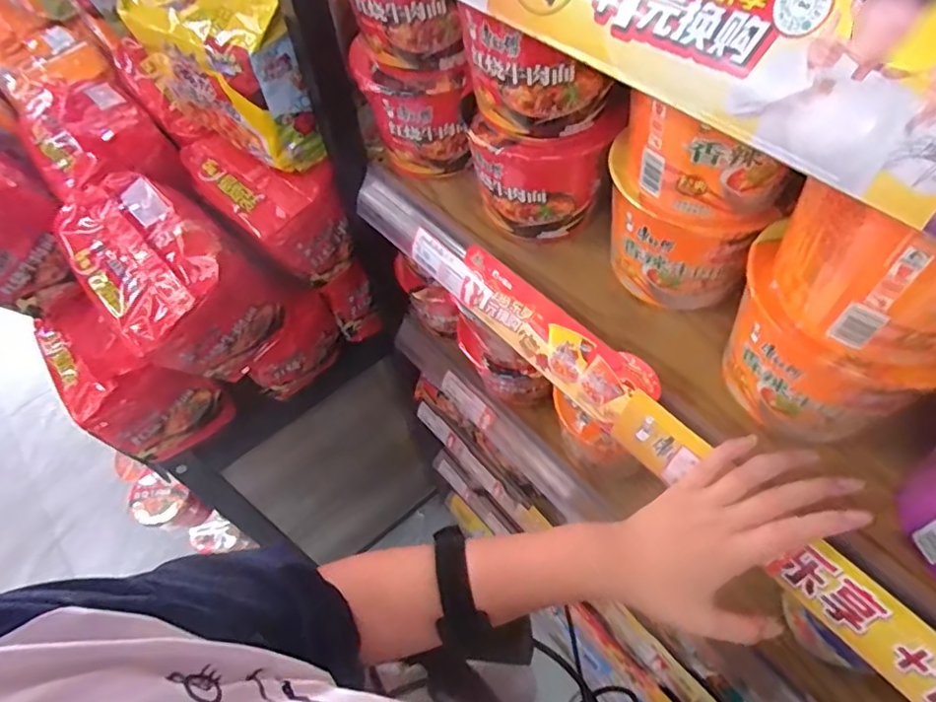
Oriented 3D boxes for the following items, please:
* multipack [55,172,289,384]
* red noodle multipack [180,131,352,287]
[{"bbox_3d":[-0.316,-0.070,0.626,0.192,0.159,0.136,38,67,25],"label":"multipack"},{"bbox_3d":[-0.238,-0.177,0.678,0.100,0.119,0.197,-40,62,-20],"label":"red noodle multipack"}]

